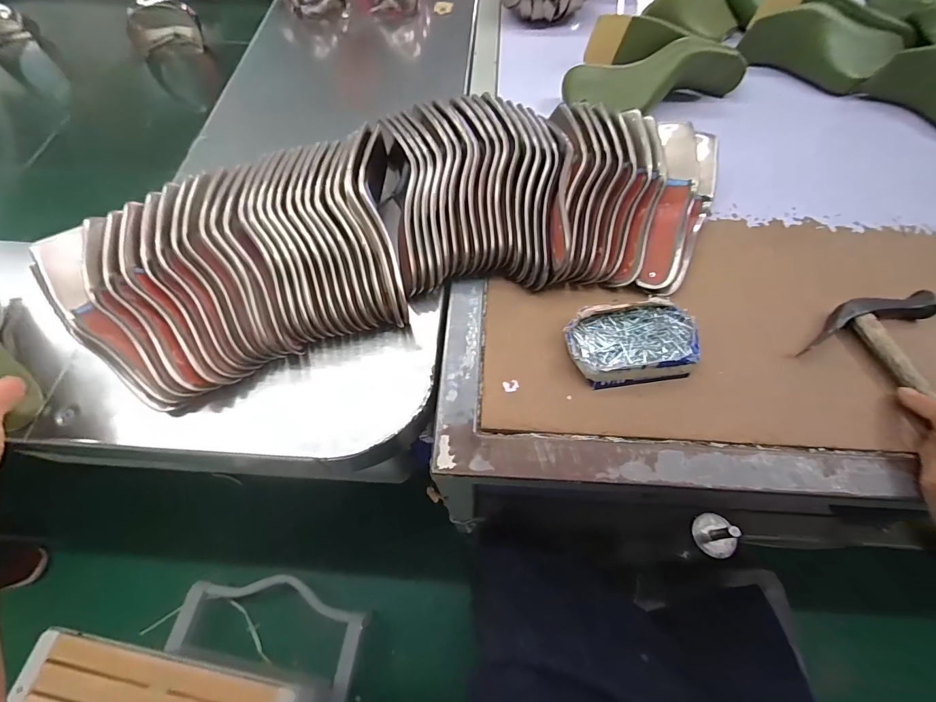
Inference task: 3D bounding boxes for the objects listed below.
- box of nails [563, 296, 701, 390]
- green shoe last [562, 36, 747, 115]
[{"bbox_3d":[0.172,-0.009,0.435,0.135,0.029,0.085,-8,63,-4],"label":"box of nails"},{"bbox_3d":[0.275,-0.410,0.602,0.281,0.068,0.119,-7,63,-4],"label":"green shoe last"}]

